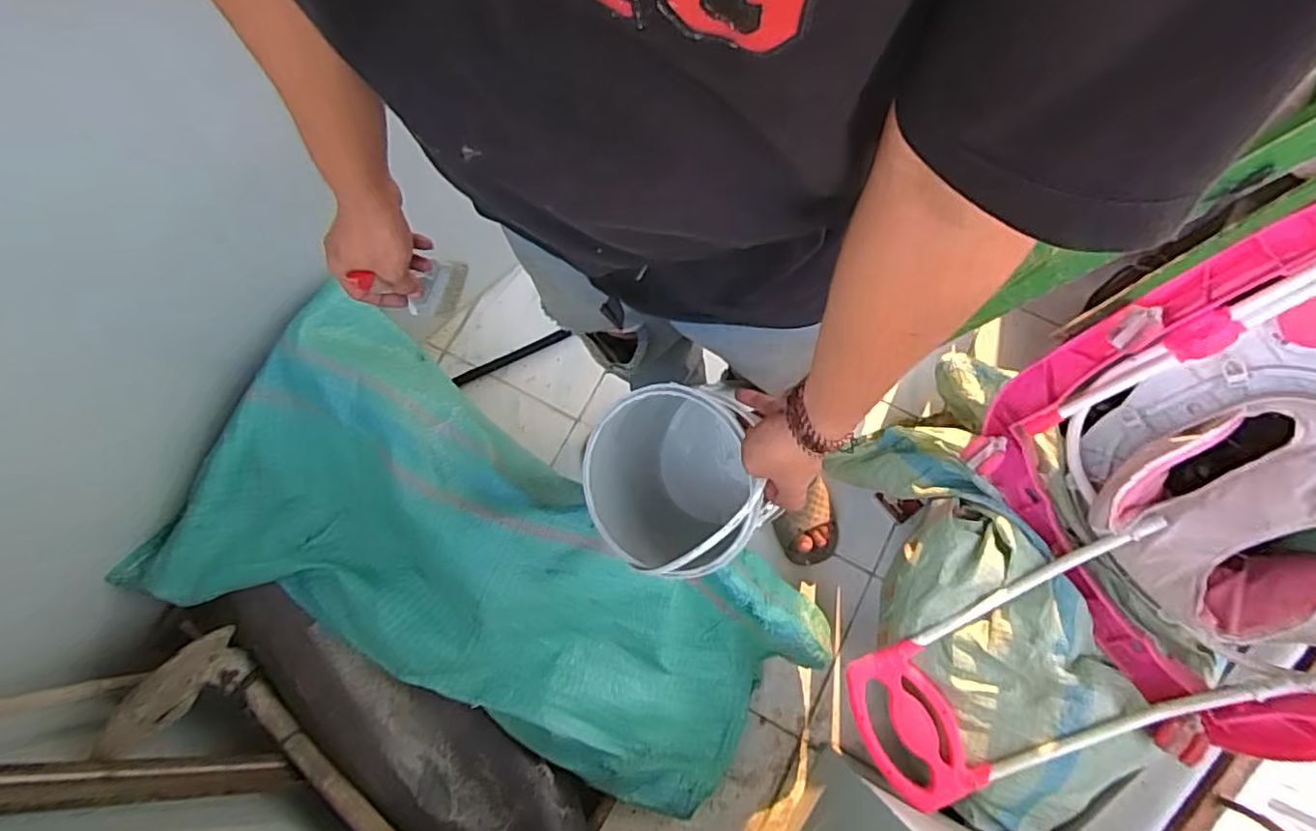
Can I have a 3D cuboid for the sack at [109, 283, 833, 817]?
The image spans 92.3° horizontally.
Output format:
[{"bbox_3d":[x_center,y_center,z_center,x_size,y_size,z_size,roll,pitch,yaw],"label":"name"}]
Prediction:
[{"bbox_3d":[-0.225,0.250,0.890,0.905,0.255,0.468,32,78,-4],"label":"sack"}]

